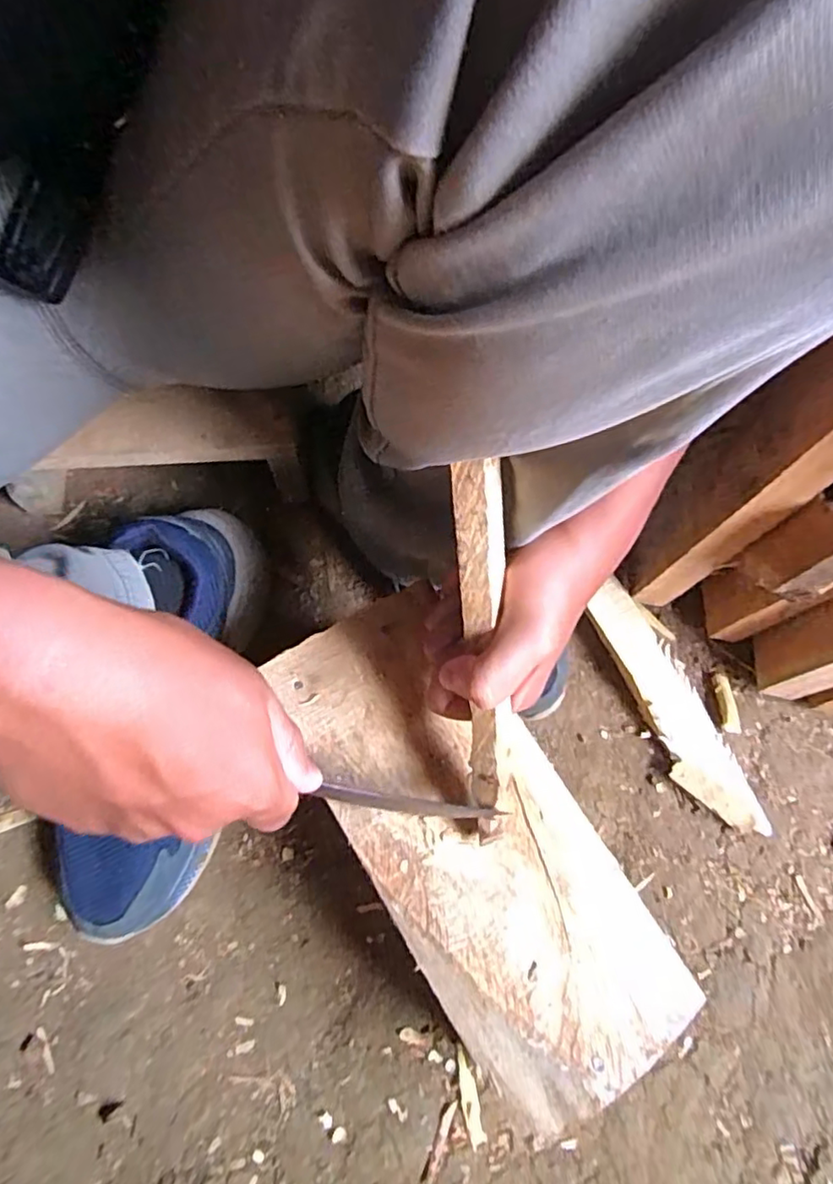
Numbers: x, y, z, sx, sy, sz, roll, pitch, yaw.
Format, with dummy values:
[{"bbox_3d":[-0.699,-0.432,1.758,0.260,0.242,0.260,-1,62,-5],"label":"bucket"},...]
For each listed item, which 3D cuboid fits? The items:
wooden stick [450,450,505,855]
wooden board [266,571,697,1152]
[{"bbox_3d":[0.032,0.035,0.293,0.020,0.018,0.189,-5,107,-4],"label":"wooden stick"},{"bbox_3d":[0.027,0.129,0.339,0.114,0.023,0.270,-32,76,-12],"label":"wooden board"}]

